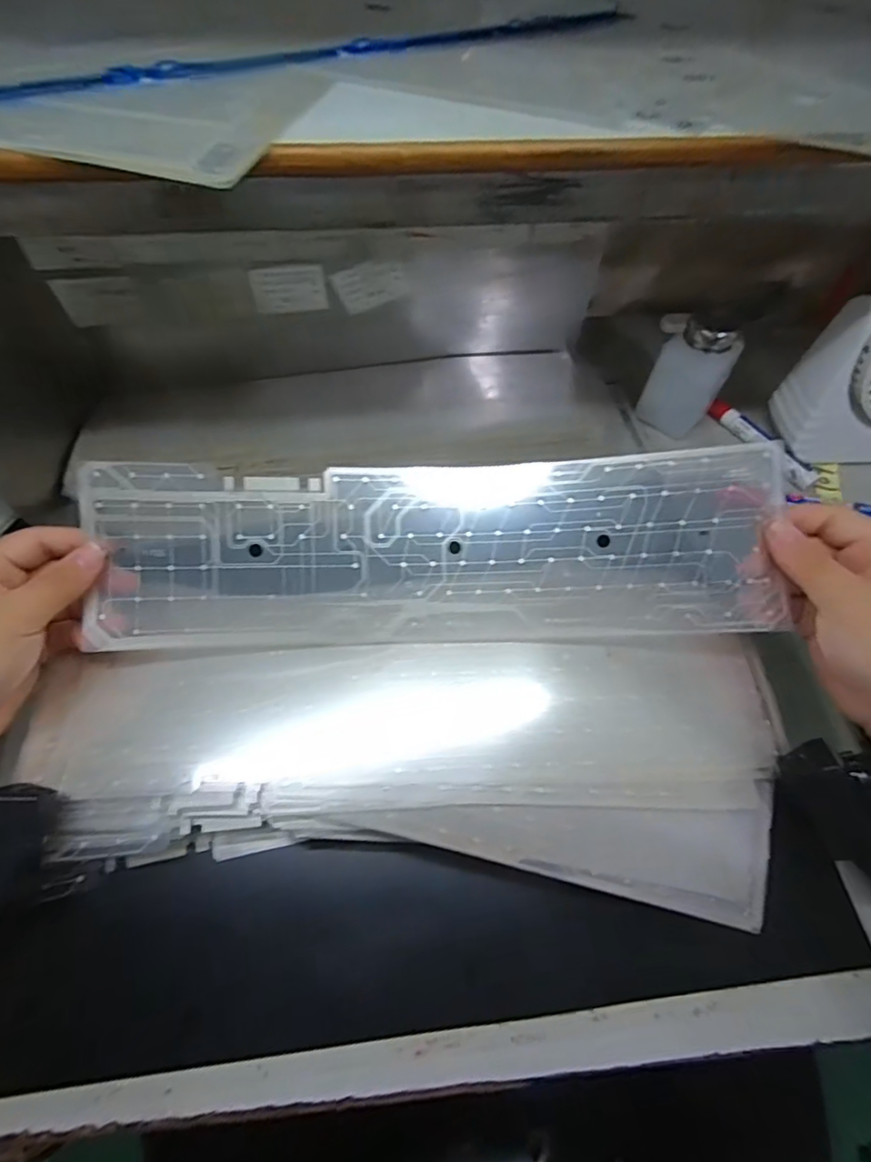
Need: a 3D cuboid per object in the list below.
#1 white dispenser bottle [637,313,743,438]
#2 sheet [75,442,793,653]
[{"bbox_3d":[0.218,-0.178,0.464,0.060,0.088,0.044,30,63,16],"label":"white dispenser bottle"},{"bbox_3d":[-0.001,-0.020,0.332,0.400,0.031,0.110,-2,86,0],"label":"sheet"}]

